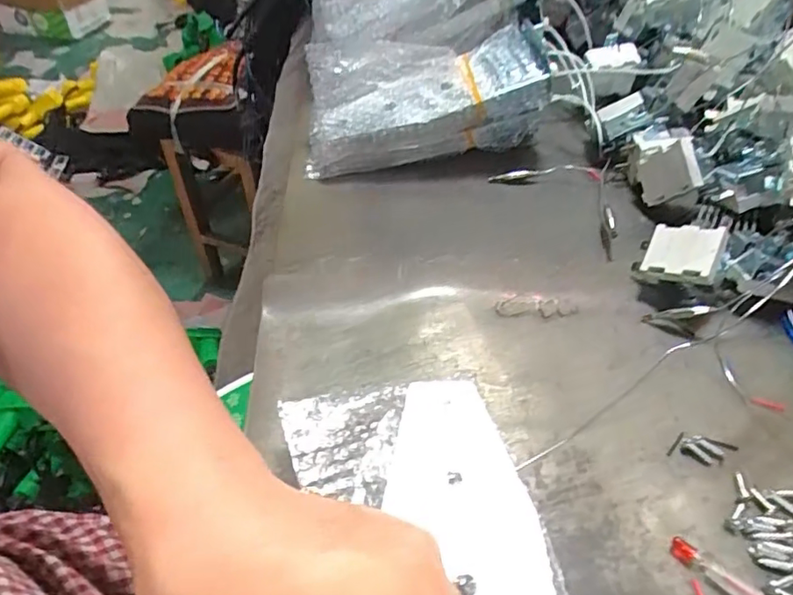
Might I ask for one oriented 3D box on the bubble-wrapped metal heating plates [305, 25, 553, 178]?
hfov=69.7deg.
[{"bbox_3d":[0.019,-0.137,0.405,0.166,0.066,0.076,-3,47,-1],"label":"bubble-wrapped metal heating plates"}]

